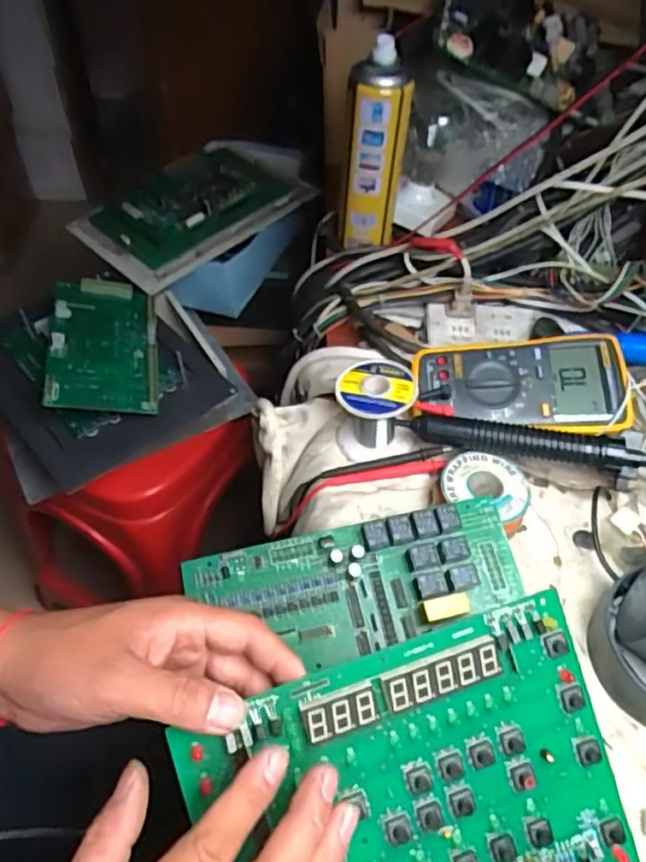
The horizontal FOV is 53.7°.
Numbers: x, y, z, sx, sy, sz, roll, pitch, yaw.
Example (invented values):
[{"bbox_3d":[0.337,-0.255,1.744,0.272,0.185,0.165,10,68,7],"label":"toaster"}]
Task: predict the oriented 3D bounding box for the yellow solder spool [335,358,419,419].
[{"bbox_3d":[0.043,-0.034,0.516,0.064,0.019,0.056,6,51,3],"label":"yellow solder spool"}]

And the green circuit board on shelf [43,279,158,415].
[{"bbox_3d":[-0.260,-0.103,0.757,0.119,0.017,0.208,2,54,-20],"label":"green circuit board on shelf"}]

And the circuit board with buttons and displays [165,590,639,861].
[{"bbox_3d":[0.049,0.193,0.327,0.212,0.010,0.157,-16,87,-10],"label":"circuit board with buttons and displays"}]

